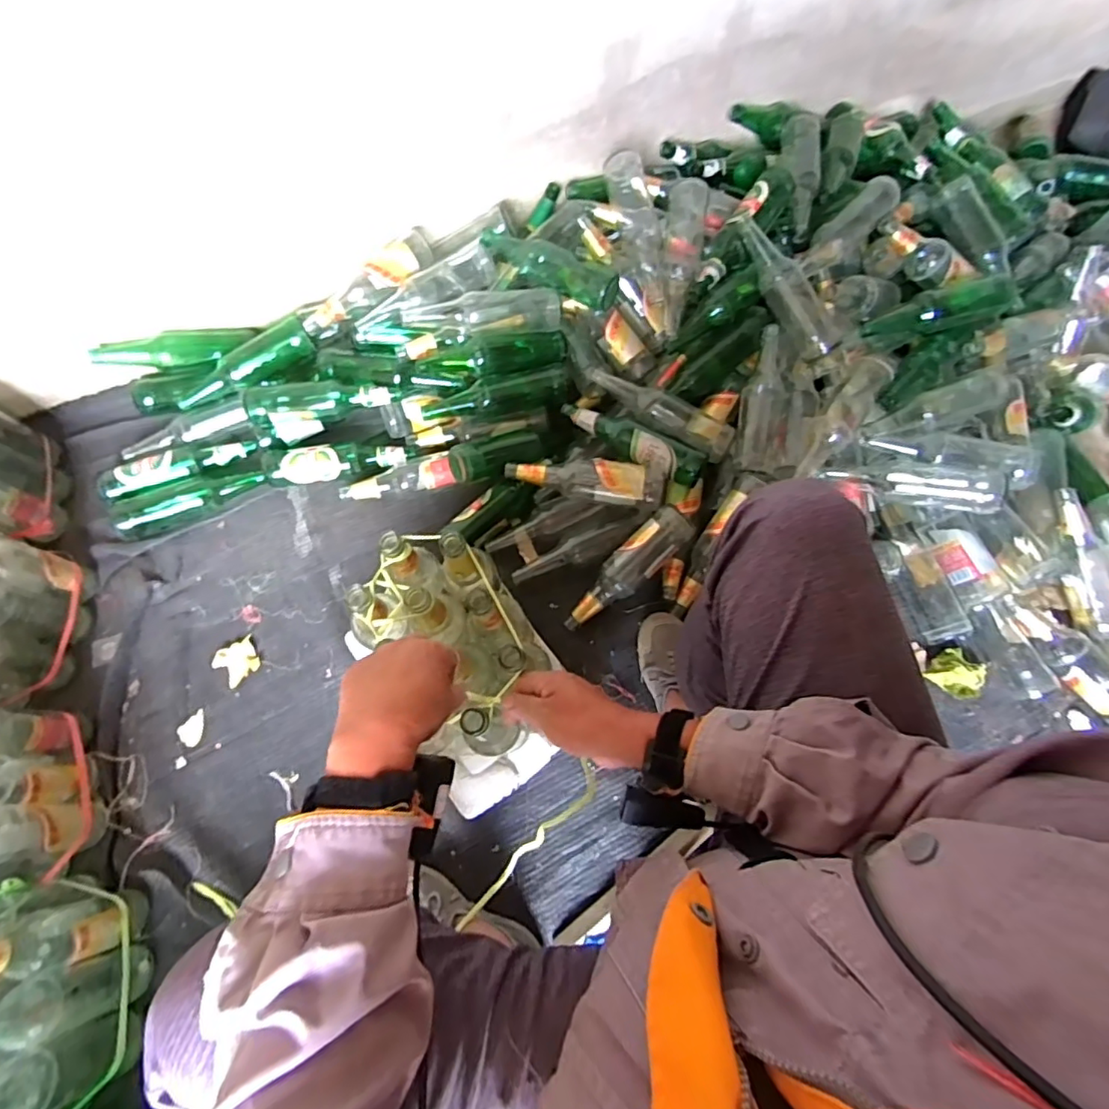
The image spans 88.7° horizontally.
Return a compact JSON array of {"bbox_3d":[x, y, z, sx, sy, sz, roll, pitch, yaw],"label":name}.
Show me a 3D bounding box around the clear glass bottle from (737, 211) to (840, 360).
[{"bbox_3d":[0.397,-0.461,0.960,0.066,0.067,0.271,-41,101,-14],"label":"clear glass bottle"}]

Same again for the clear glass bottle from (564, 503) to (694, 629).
[{"bbox_3d":[0.120,0.030,0.954,0.267,0.069,0.073,-44,75,7],"label":"clear glass bottle"}]

